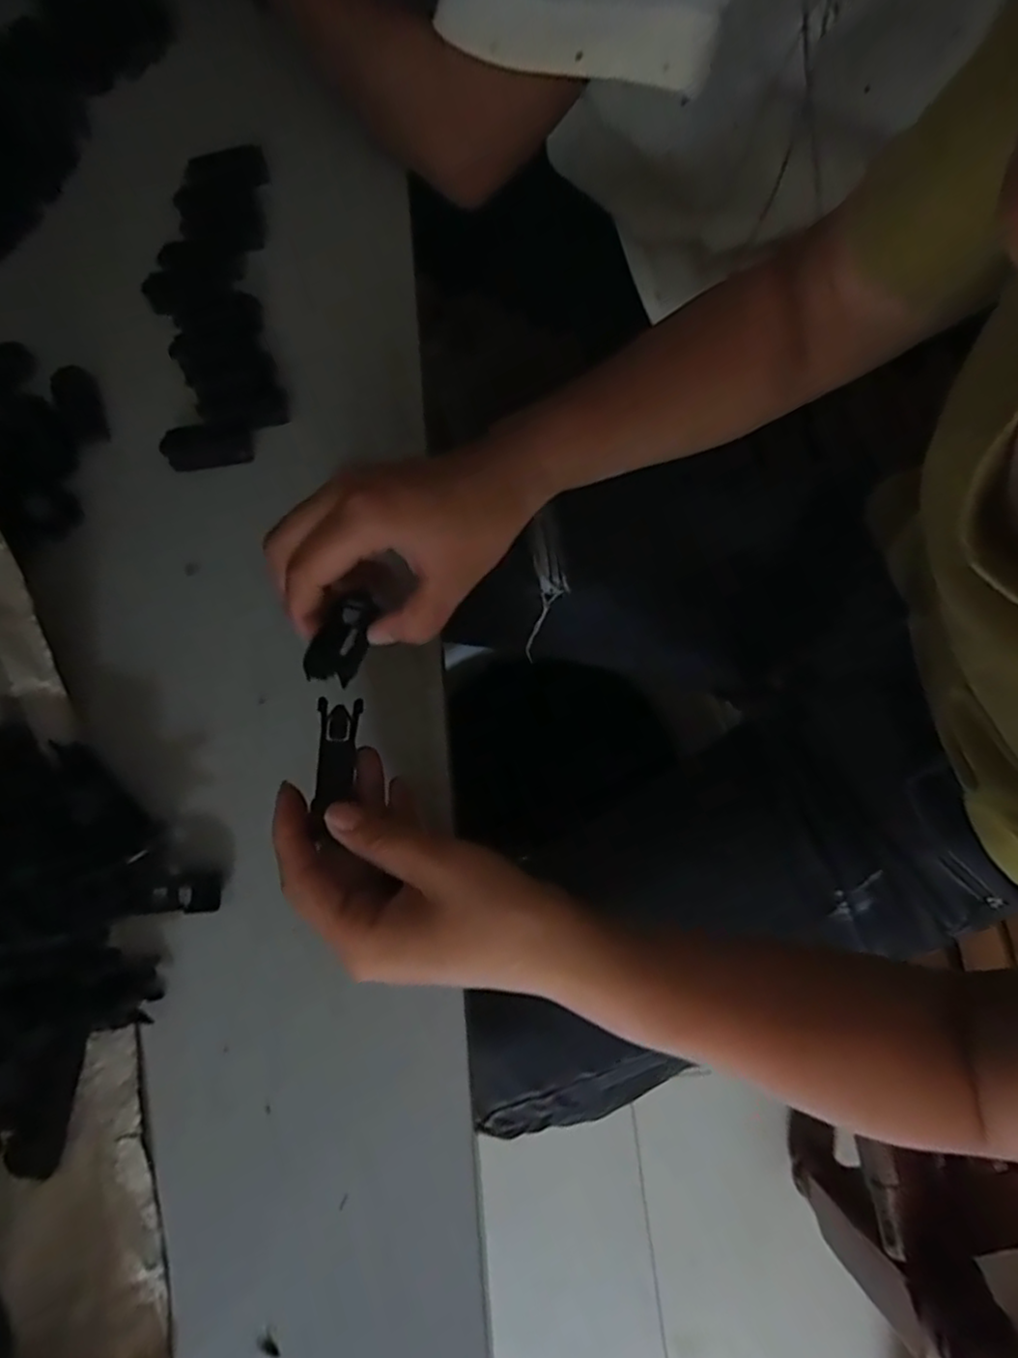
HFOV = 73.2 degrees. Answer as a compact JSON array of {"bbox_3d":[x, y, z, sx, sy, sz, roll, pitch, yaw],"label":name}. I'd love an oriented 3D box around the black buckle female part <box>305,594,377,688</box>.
[{"bbox_3d":[-0.075,-0.020,0.311,0.024,0.012,0.045,17,76,5],"label":"black buckle female part"}]

